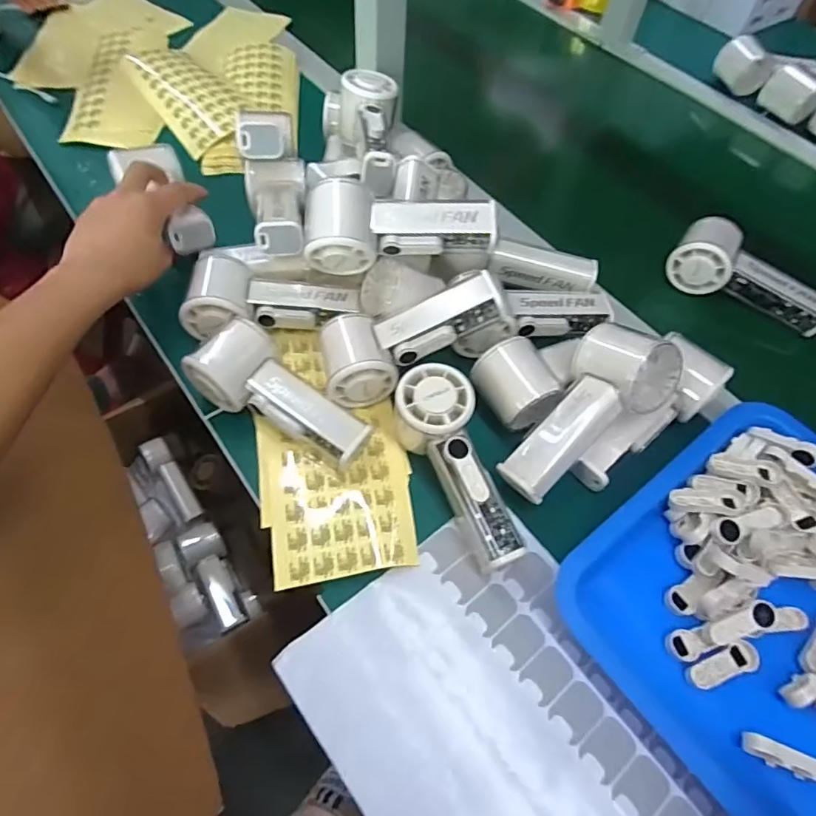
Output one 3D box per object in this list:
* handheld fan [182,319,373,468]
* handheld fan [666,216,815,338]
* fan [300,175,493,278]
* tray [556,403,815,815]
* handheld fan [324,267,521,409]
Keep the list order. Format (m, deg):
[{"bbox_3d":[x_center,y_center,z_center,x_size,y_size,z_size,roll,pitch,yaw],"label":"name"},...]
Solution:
[{"bbox_3d":[-0.098,-0.008,0.403,0.146,0.044,0.064,28,63,12],"label":"handheld fan"},{"bbox_3d":[0.341,-0.132,0.505,0.151,0.047,0.063,31,63,13],"label":"handheld fan"},{"bbox_3d":[-0.007,-0.148,0.422,0.150,0.052,0.062,-3,61,-5],"label":"fan"},{"bbox_3d":[0.288,0.171,0.331,0.254,0.038,0.324,-33,67,-20],"label":"tray"},{"bbox_3d":[0.004,-0.069,0.423,0.162,0.061,0.088,-24,63,1],"label":"handheld fan"}]

